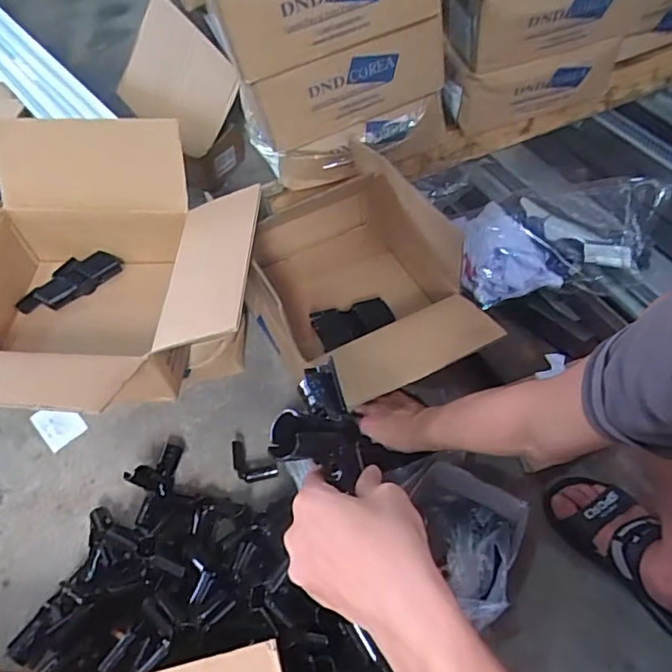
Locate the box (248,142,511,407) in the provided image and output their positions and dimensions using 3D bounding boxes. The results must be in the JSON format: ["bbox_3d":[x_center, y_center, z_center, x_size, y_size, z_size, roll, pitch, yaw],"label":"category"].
[{"bbox_3d":[0.041,-0.075,0.930,0.318,0.245,0.424,-29,58,-15],"label":"box"}]

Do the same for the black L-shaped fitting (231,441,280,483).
[{"bbox_3d":[-0.139,0.208,0.897,0.085,0.026,0.048,27,62,21],"label":"black L-shaped fitting"}]

